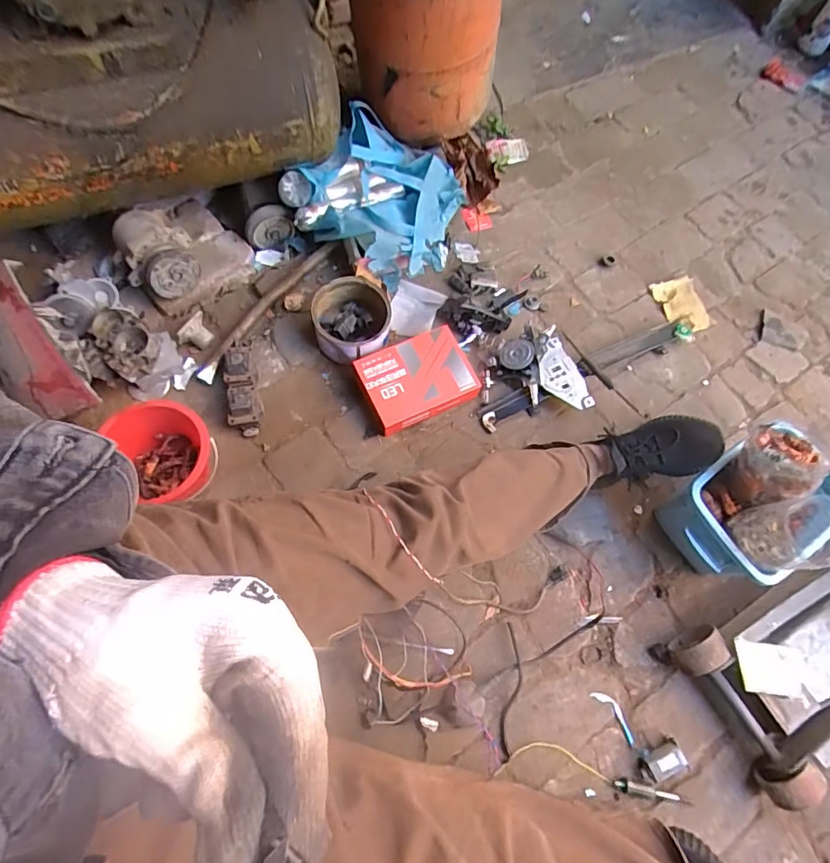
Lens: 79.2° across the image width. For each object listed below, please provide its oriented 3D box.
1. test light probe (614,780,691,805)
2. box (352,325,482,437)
[{"bbox_3d":[0.374,0.565,0.783,0.119,0.011,0.018,11,67,5],"label":"test light probe"},{"bbox_3d":[0.006,-0.105,0.997,0.217,0.056,0.158,-22,73,-11],"label":"box"}]

